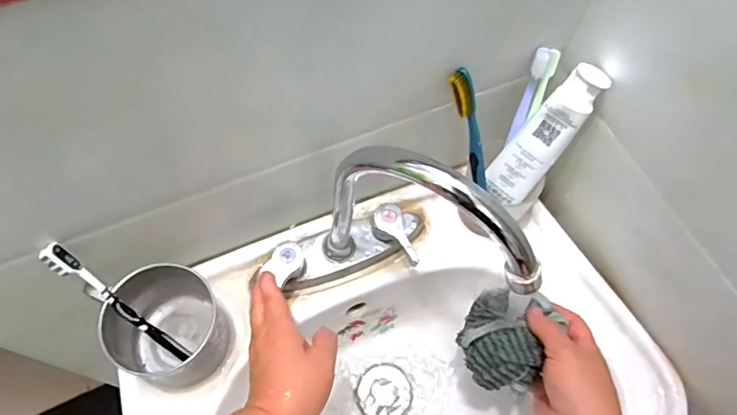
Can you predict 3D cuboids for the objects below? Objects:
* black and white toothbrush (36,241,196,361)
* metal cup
[{"bbox_3d":[-0.207,0.084,0.437,0.012,0.151,0.017,8,53,52],"label":"black and white toothbrush"},{"bbox_3d":[-0.175,0.106,0.468,0.087,0.087,0.095,1,64,-1],"label":"metal cup"}]

